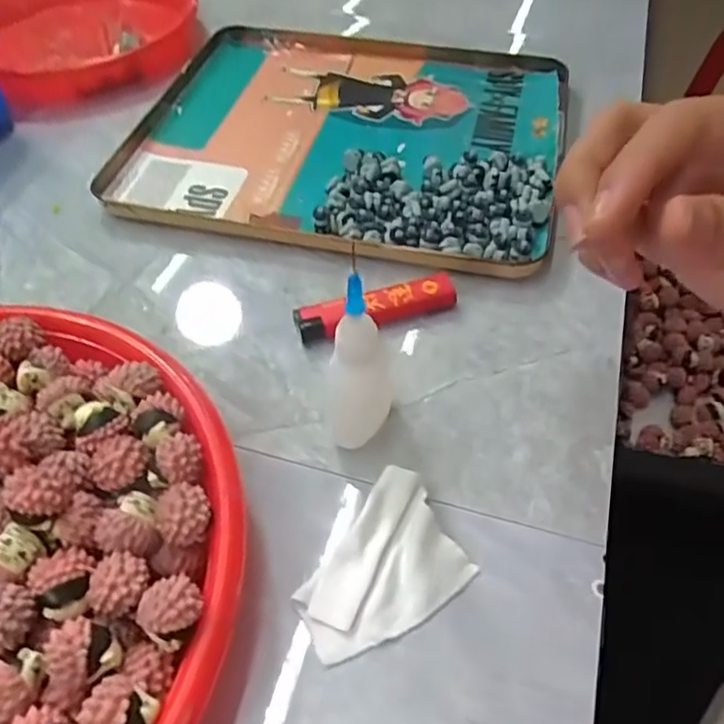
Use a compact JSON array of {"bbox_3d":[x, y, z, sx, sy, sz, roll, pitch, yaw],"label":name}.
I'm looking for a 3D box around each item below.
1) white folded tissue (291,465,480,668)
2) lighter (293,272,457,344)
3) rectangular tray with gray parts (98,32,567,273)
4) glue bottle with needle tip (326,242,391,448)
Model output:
[{"bbox_3d":[0.005,0.074,0.224,0.062,0.012,0.047,-31,58,-20],"label":"white folded tissue"},{"bbox_3d":[0.007,-0.026,0.298,0.078,0.012,0.017,-14,54,-8],"label":"lighter"},{"bbox_3d":[-0.009,-0.142,0.380,0.252,0.017,0.203,11,54,11],"label":"rectangular tray with gray parts"},{"bbox_3d":[-0.003,-0.003,0.232,0.025,0.091,0.027,-3,53,0],"label":"glue bottle with needle tip"}]

